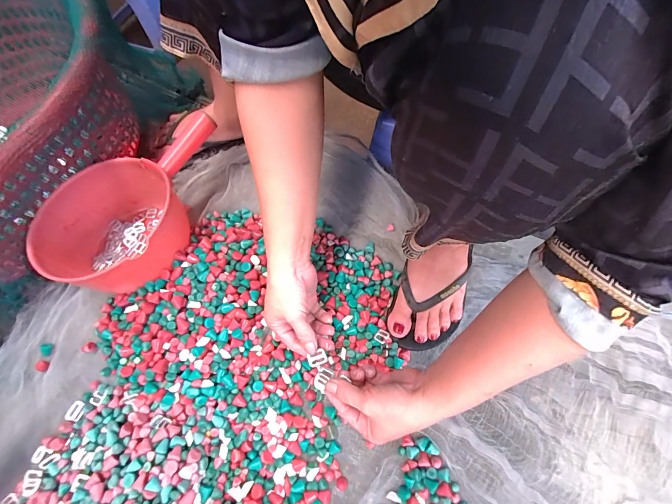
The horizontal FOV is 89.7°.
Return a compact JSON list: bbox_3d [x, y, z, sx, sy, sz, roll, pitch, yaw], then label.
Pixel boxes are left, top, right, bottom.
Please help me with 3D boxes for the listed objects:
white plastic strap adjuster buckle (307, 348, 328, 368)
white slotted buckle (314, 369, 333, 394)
[{"bbox_3d":[-0.023,0.128,0.408,0.022,0.009,0.017,-25,68,-10],"label":"white plastic strap adjuster buckle"},{"bbox_3d":[-0.015,0.145,0.383,0.016,0.007,0.024,28,70,13],"label":"white slotted buckle"}]

